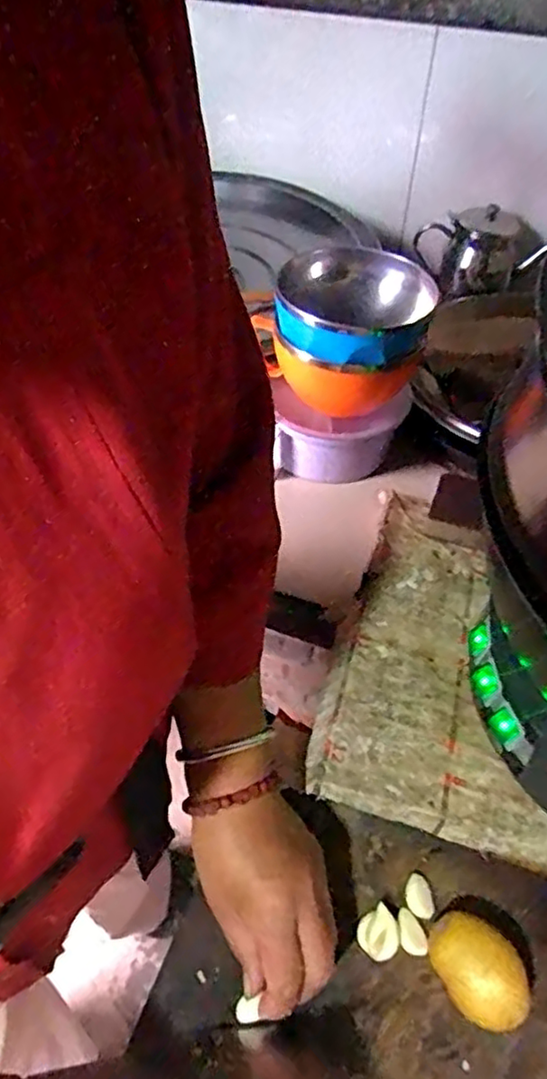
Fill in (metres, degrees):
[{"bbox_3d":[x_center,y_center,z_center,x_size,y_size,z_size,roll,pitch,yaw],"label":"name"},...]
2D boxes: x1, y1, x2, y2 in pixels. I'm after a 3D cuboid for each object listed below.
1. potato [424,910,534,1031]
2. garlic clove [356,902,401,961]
[{"bbox_3d":[0.126,0.269,0.396,0.047,0.038,0.063,-20,52,-18],"label":"potato"},{"bbox_3d":[0.070,0.262,0.422,0.026,0.014,0.028,0,48,0],"label":"garlic clove"}]

